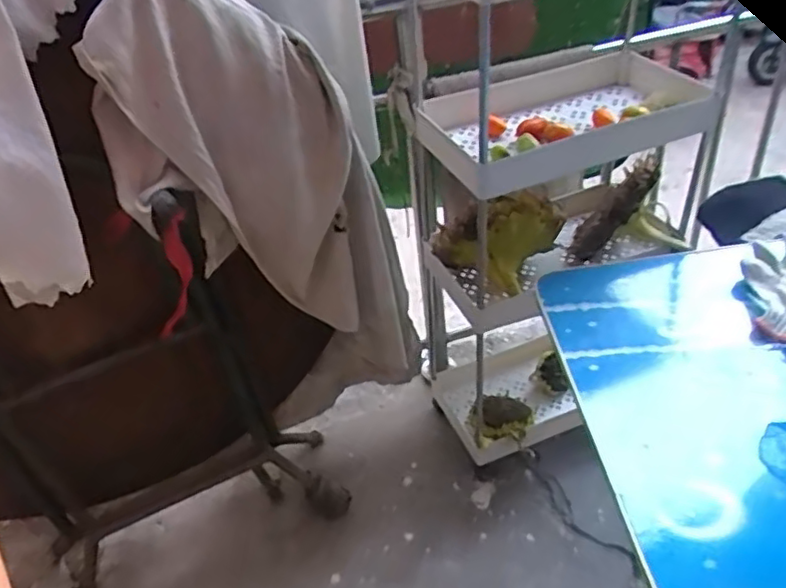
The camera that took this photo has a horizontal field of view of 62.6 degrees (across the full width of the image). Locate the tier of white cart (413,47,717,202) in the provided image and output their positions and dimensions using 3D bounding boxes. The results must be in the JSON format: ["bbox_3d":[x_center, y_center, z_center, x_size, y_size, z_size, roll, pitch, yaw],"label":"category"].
[{"bbox_3d":[0.241,-0.258,0.943,0.386,0.067,0.252,-16,38,-11],"label":"tier of white cart"}]

